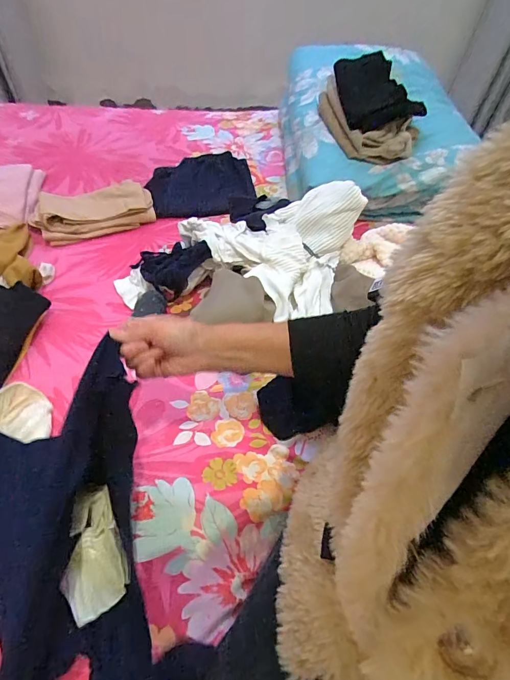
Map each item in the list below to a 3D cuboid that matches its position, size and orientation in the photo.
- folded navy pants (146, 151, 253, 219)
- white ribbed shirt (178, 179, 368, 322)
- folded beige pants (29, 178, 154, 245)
[{"bbox_3d":[-0.145,-0.413,1.006,0.277,0.064,0.192,-17,57,-16],"label":"folded navy pants"},{"bbox_3d":[0.057,-0.218,0.744,0.284,0.104,0.327,-35,64,-26],"label":"white ribbed shirt"},{"bbox_3d":[-0.386,-0.315,0.901,0.272,0.045,0.145,-20,58,-18],"label":"folded beige pants"}]

